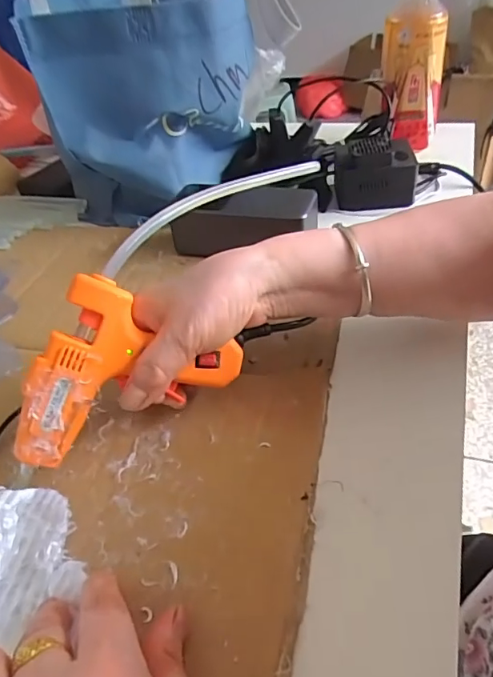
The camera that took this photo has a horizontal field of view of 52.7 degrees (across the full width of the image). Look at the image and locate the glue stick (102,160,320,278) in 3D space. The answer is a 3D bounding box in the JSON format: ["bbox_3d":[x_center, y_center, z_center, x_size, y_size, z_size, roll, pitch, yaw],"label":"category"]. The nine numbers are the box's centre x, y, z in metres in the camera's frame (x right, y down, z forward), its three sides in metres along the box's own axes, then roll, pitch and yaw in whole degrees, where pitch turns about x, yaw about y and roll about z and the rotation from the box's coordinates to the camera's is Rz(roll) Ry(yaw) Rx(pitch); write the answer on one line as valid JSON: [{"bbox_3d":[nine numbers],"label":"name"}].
[{"bbox_3d":[-0.015,-0.097,0.341,0.189,0.033,0.006,-34,67,-25],"label":"glue stick"}]

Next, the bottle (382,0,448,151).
[{"bbox_3d":[0.180,-0.297,0.544,0.068,0.161,0.057,10,45,15],"label":"bottle"}]

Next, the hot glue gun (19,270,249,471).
[{"bbox_3d":[-0.080,0.006,0.302,0.135,0.091,0.030,-22,9,-15],"label":"hot glue gun"}]

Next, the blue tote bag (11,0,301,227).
[{"bbox_3d":[-0.077,-0.261,0.529,0.239,0.200,0.216,-5,42,2],"label":"blue tote bag"}]

